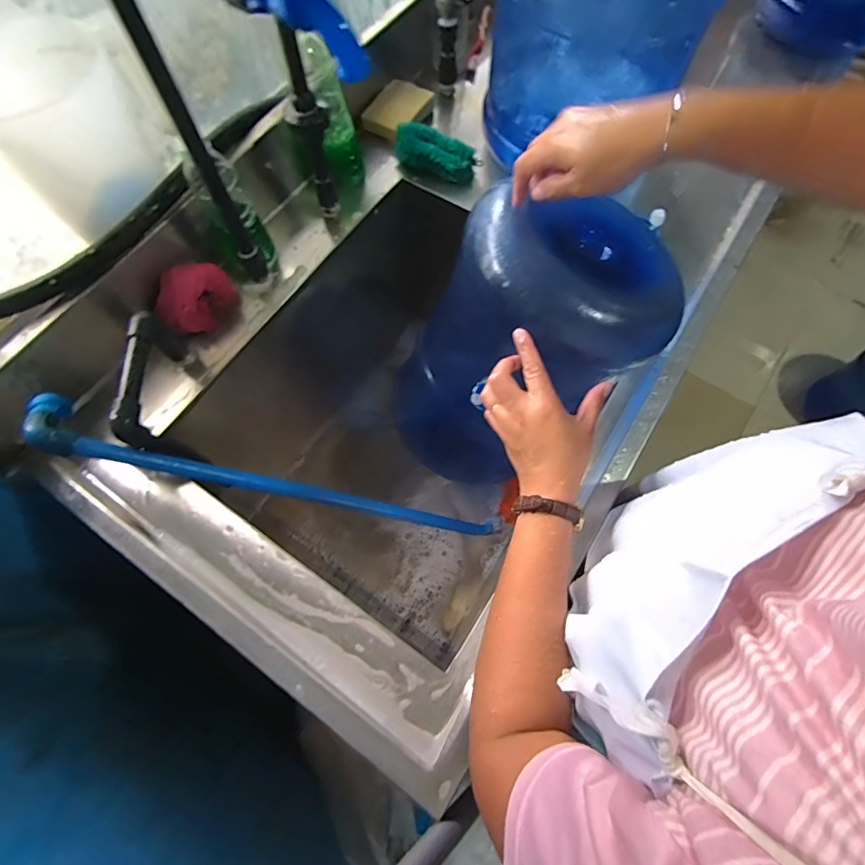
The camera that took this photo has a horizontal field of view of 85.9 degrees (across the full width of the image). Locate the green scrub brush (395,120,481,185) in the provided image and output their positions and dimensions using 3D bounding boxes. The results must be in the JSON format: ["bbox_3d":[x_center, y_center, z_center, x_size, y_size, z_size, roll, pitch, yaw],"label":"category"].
[{"bbox_3d":[0.006,-0.411,0.688,0.125,0.049,0.054,28,71,12],"label":"green scrub brush"}]

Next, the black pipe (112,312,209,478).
[{"bbox_3d":[-0.314,-0.054,0.510,0.026,0.078,0.145,-3,67,1],"label":"black pipe"}]

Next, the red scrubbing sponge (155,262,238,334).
[{"bbox_3d":[-0.301,-0.173,0.591,0.064,0.083,0.100,31,72,14],"label":"red scrubbing sponge"}]

